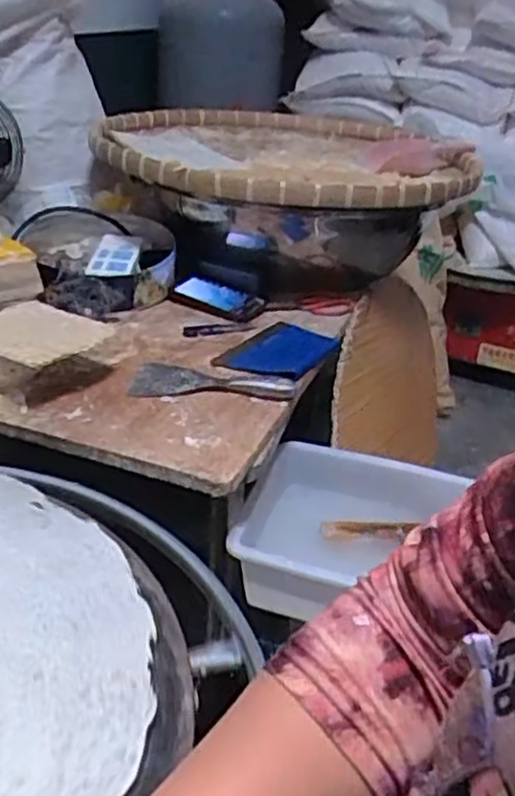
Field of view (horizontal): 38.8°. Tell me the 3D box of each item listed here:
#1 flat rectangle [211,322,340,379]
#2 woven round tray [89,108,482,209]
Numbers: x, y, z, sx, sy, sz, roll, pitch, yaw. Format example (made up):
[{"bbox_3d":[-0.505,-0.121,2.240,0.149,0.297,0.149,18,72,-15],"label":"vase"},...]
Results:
[{"bbox_3d":[0.033,-0.068,1.074,0.129,0.011,0.186,19,34,36],"label":"flat rectangle"},{"bbox_3d":[0.042,-0.468,1.408,0.657,0.077,0.767,-5,31,-16],"label":"woven round tray"}]

